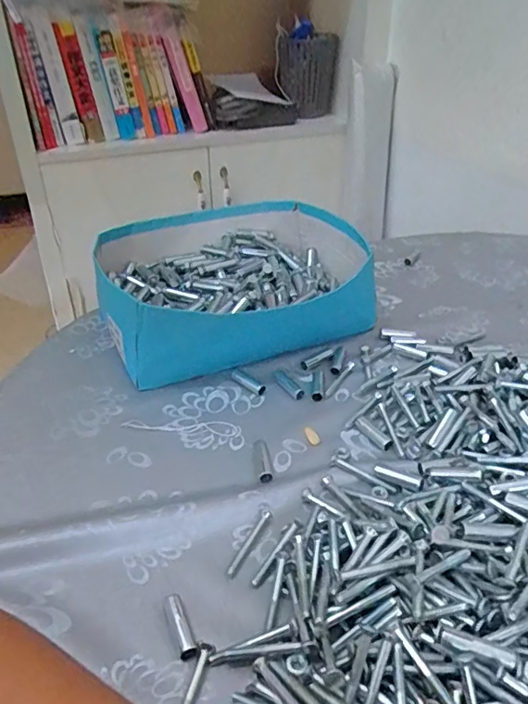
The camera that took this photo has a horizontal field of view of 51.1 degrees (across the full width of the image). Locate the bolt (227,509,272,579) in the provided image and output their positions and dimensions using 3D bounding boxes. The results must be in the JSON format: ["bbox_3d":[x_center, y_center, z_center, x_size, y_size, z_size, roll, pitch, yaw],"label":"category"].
[{"bbox_3d":[-0.010,0.137,0.399,0.008,0.004,0.061,14,37,22],"label":"bolt"}]

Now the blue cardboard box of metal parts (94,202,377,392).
[{"bbox_3d":[-0.030,-0.081,0.643,0.305,0.086,0.242,-16,37,-20],"label":"blue cardboard box of metal parts"}]

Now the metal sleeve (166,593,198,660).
[{"bbox_3d":[-0.052,0.172,0.346,0.010,0.009,0.042,-15,37,-19],"label":"metal sleeve"}]

